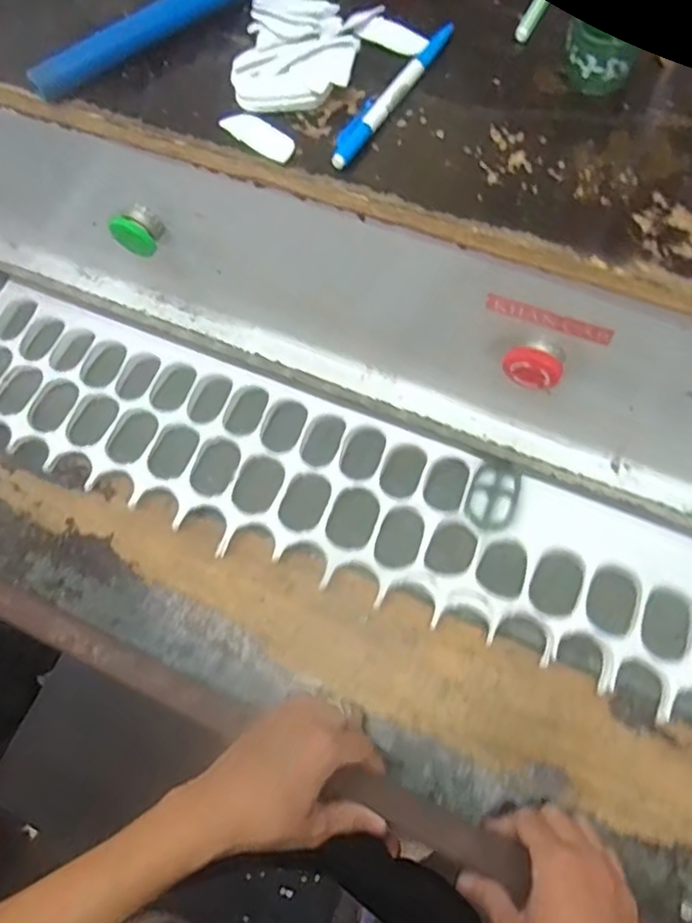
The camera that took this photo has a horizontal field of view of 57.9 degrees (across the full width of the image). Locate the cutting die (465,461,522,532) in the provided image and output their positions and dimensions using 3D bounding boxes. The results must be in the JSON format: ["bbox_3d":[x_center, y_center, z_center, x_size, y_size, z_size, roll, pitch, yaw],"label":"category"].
[{"bbox_3d":[0.132,0.031,0.558,0.041,0.015,0.060,17,69,10],"label":"cutting die"}]

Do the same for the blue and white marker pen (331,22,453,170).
[{"bbox_3d":[0.028,-0.223,0.377,0.015,0.008,0.128,29,71,14],"label":"blue and white marker pen"}]

